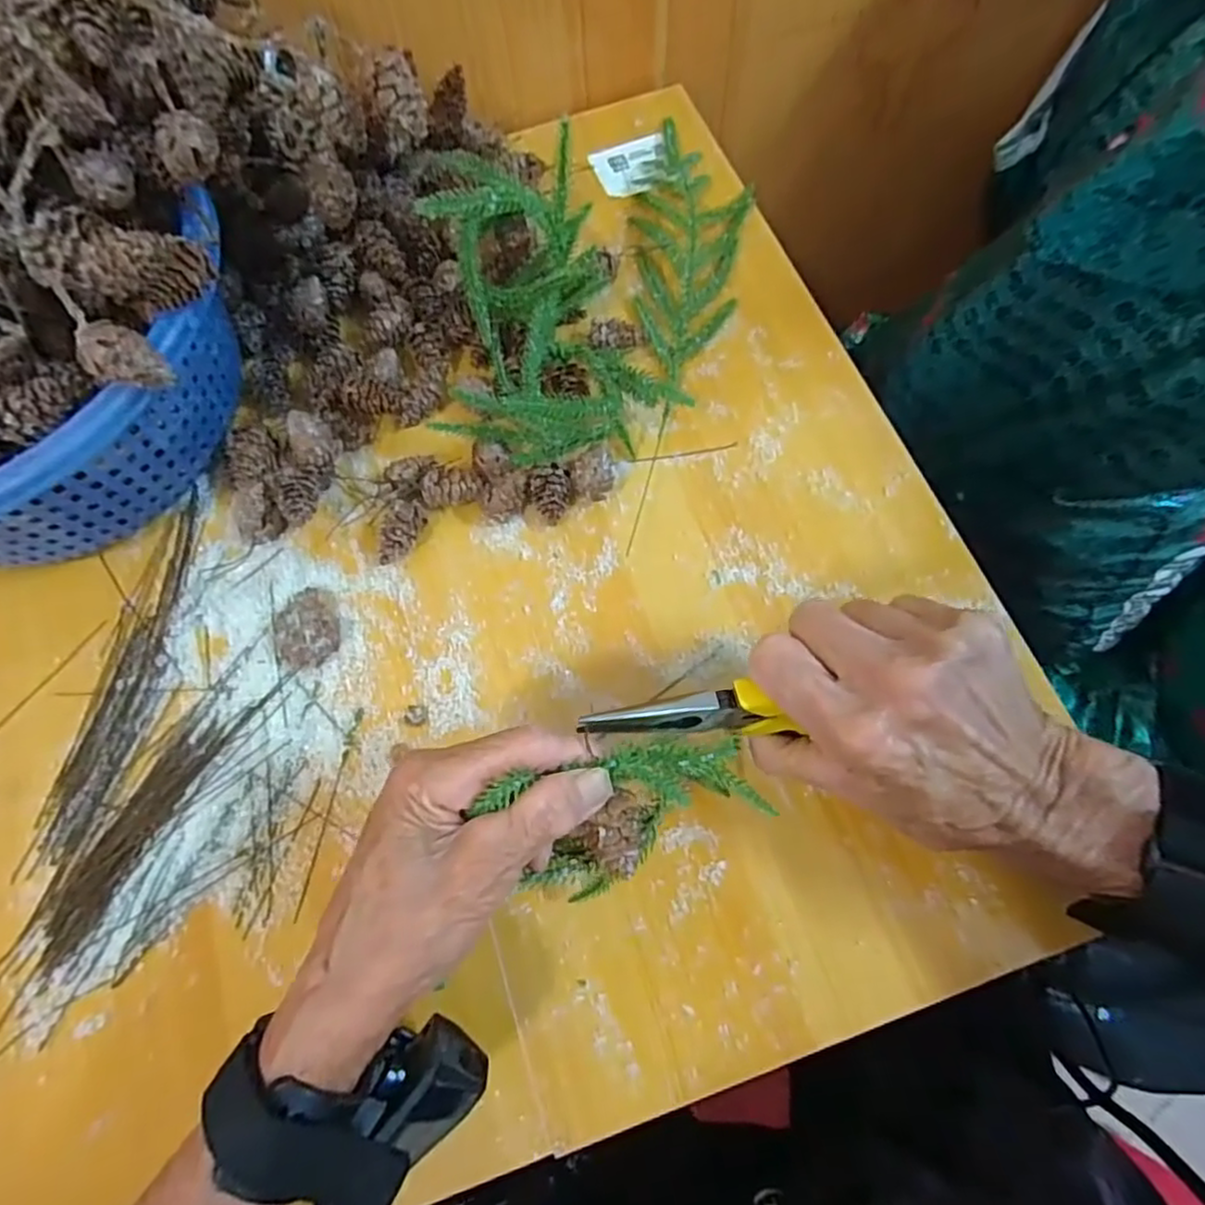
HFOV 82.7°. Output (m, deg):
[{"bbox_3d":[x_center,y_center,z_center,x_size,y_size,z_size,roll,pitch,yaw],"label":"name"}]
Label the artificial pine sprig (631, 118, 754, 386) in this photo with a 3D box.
[{"bbox_3d":[0.055,-0.237,0.443,0.072,0.021,0.206,6,71,5],"label":"artificial pine sprig"}]

